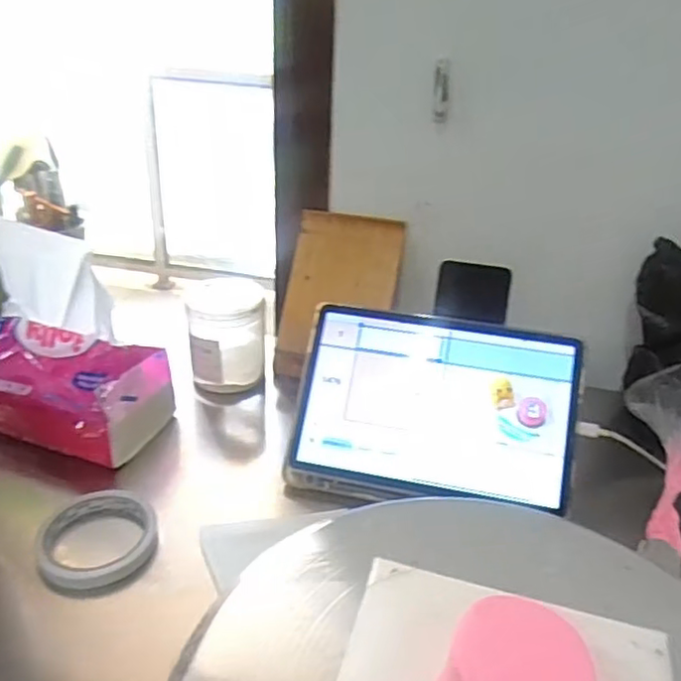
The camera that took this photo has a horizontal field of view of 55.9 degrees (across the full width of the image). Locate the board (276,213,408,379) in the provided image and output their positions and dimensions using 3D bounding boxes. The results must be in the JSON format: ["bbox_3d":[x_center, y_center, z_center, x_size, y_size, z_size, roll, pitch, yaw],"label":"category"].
[{"bbox_3d":[-0.002,-0.052,0.758,0.126,0.197,0.017,9,-6,11],"label":"board"}]

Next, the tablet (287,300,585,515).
[{"bbox_3d":[0.088,0.059,0.601,0.253,0.014,0.172,5,75,9],"label":"tablet"}]

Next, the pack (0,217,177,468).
[{"bbox_3d":[-0.266,0.003,0.615,0.169,0.193,0.096,8,29,8],"label":"pack"}]

